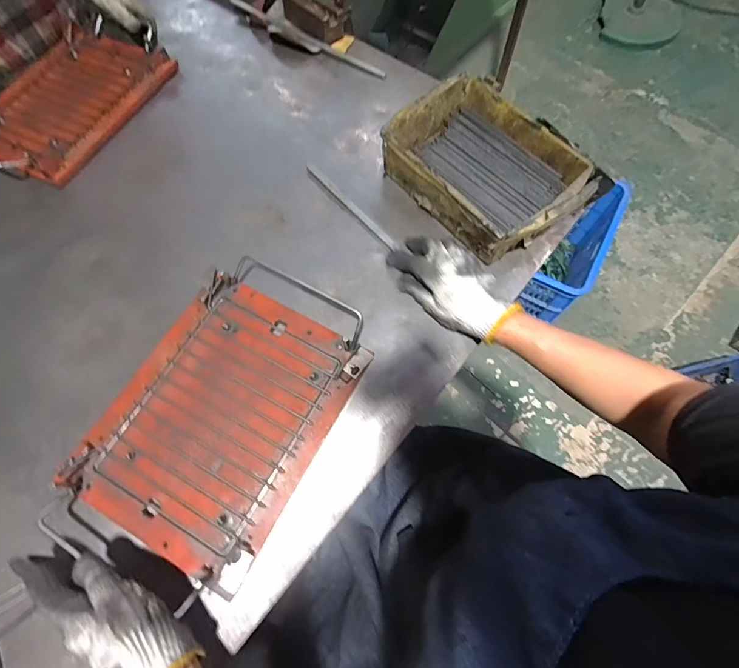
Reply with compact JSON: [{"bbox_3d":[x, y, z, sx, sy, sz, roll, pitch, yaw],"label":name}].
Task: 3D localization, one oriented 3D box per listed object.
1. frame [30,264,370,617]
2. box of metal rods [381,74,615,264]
[{"bbox_3d":[-0.176,0.090,0.465,0.202,0.023,0.369,28,74,11],"label":"frame"},{"bbox_3d":[0.164,-0.236,0.557,0.192,0.071,0.260,-38,73,-11],"label":"box of metal rods"}]

